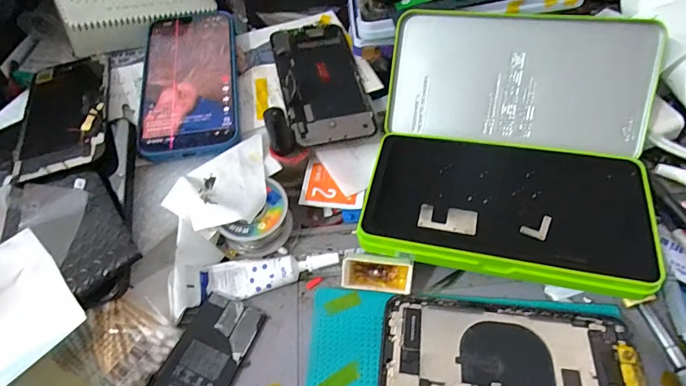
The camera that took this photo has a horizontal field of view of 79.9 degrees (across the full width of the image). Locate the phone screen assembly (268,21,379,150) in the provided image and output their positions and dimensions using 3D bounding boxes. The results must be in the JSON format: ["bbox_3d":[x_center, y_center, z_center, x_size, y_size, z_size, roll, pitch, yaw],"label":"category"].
[{"bbox_3d":[-0.021,-0.103,0.371,0.070,0.006,0.144,-11,61,-10],"label":"phone screen assembly"}]

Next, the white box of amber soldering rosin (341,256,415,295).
[{"bbox_3d":[0.024,0.055,0.282,0.047,0.016,0.020,2,53,7],"label":"white box of amber soldering rosin"}]

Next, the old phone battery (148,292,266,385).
[{"bbox_3d":[-0.092,0.114,0.259,0.043,0.004,0.099,23,54,6],"label":"old phone battery"}]

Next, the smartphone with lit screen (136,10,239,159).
[{"bbox_3d":[-0.136,-0.101,0.362,0.081,0.007,0.165,-7,60,-4],"label":"smartphone with lit screen"}]

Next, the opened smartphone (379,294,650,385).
[{"bbox_3d":[0.099,0.104,0.247,0.147,0.006,0.073,4,53,9],"label":"opened smartphone"}]

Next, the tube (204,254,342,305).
[{"bbox_3d":[-0.053,0.057,0.293,0.096,0.010,0.025,-6,52,1],"label":"tube"}]

